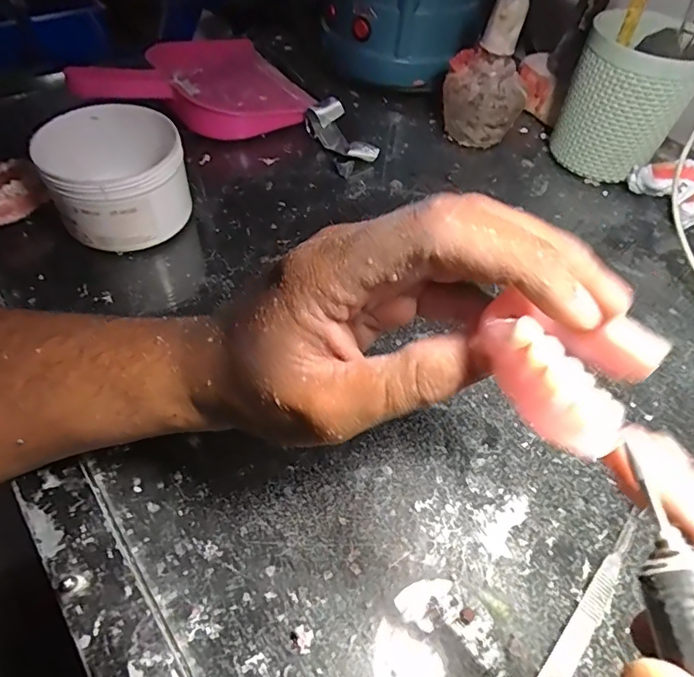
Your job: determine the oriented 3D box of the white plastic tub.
[{"bbox_3d":[-0.164,-0.114,0.357,0.089,0.063,0.099,-19,57,-18],"label":"white plastic tub"}]

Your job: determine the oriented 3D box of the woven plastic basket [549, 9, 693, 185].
[{"bbox_3d":[0.231,-0.197,0.420,0.090,0.115,0.078,30,56,17],"label":"woven plastic basket"}]

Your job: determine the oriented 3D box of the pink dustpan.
[{"bbox_3d":[-0.141,-0.245,0.471,0.197,0.042,0.146,-7,54,-10],"label":"pink dustpan"}]

